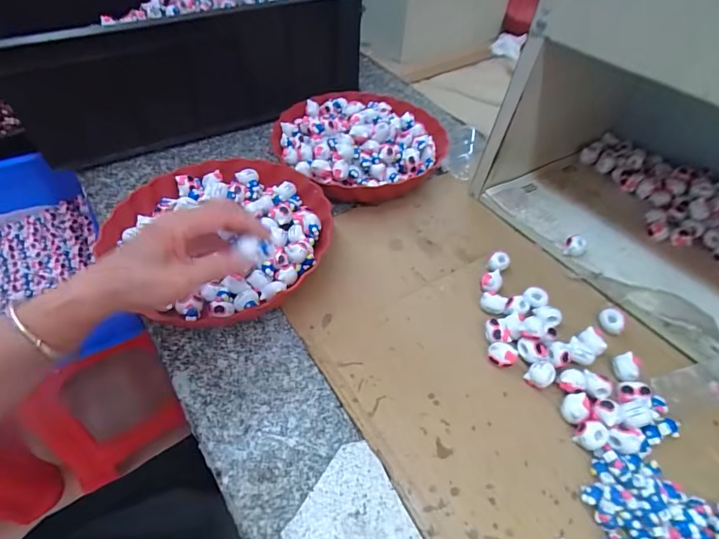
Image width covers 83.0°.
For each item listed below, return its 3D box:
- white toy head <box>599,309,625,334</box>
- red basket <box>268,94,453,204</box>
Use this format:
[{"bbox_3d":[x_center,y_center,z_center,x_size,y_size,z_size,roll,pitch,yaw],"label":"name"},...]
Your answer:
[{"bbox_3d":[0.261,0.053,0.420,0.019,0.016,0.024,-19,53,-19],"label":"white toy head"},{"bbox_3d":[-0.001,-0.187,0.583,0.245,0.054,0.235,-1,50,-5],"label":"red basket"}]

